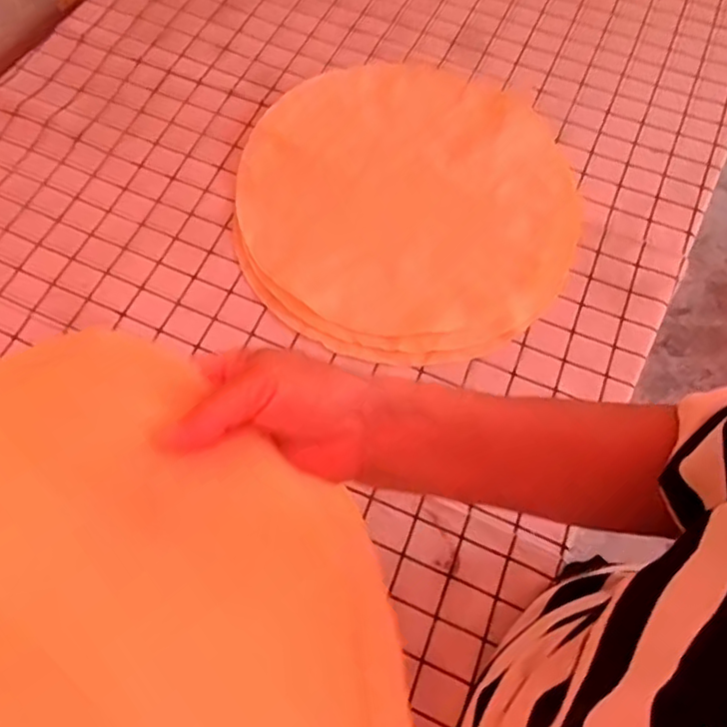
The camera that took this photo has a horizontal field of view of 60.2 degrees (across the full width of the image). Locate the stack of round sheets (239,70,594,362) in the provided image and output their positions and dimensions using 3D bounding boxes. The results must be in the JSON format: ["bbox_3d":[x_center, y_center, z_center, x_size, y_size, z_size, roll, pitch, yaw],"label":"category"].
[{"bbox_3d":[0.050,-0.182,0.671,0.353,0.025,0.374,15,65,7],"label":"stack of round sheets"}]

